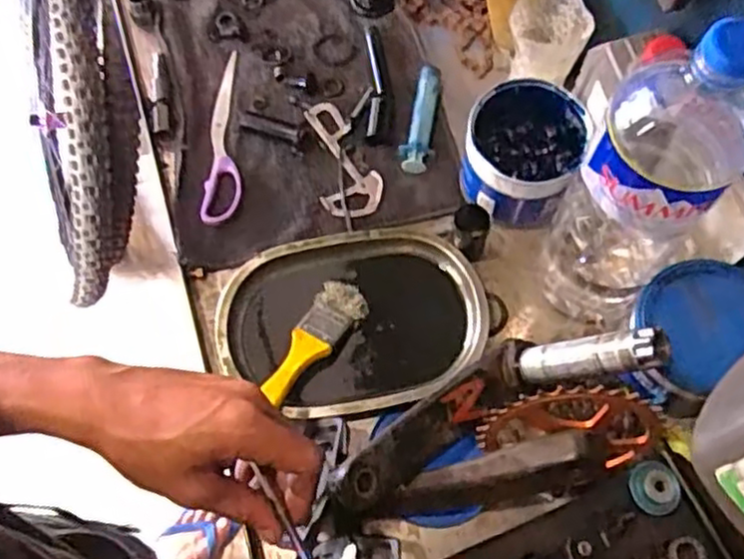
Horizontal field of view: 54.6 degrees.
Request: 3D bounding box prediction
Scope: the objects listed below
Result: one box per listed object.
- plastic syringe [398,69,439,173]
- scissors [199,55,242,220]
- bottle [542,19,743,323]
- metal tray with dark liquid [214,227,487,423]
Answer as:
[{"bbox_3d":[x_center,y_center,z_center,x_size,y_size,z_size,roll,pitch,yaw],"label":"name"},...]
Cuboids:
[{"bbox_3d":[0.049,-0.153,0.691,0.030,0.017,0.110,11,67,5],"label":"plastic syringe"},{"bbox_3d":[-0.138,-0.140,0.688,0.033,0.008,0.193,1,67,0],"label":"scissors"},{"bbox_3d":[0.180,-0.063,0.499,0.078,0.305,0.092,25,69,10],"label":"bottle"},{"bbox_3d":[-0.017,0.032,0.603,0.218,0.026,0.153,-10,67,-4],"label":"metal tray with dark liquid"}]

